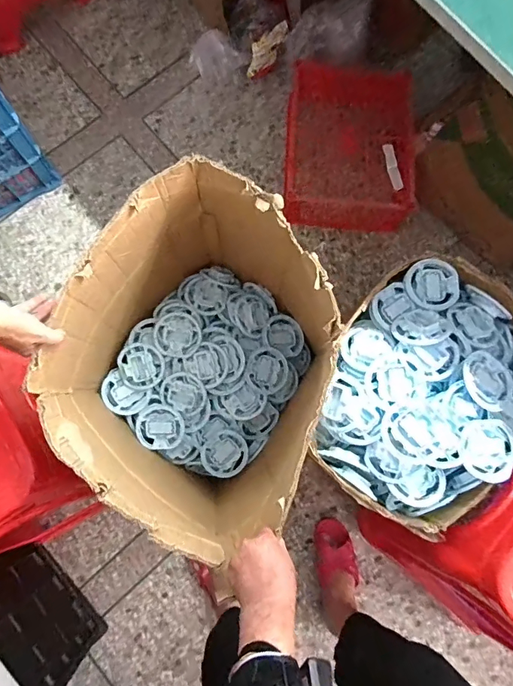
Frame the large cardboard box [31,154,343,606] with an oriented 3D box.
[{"bbox_3d":[-0.092,0.045,0.850,0.454,0.539,0.489,39,80,8],"label":"large cardboard box"}]

